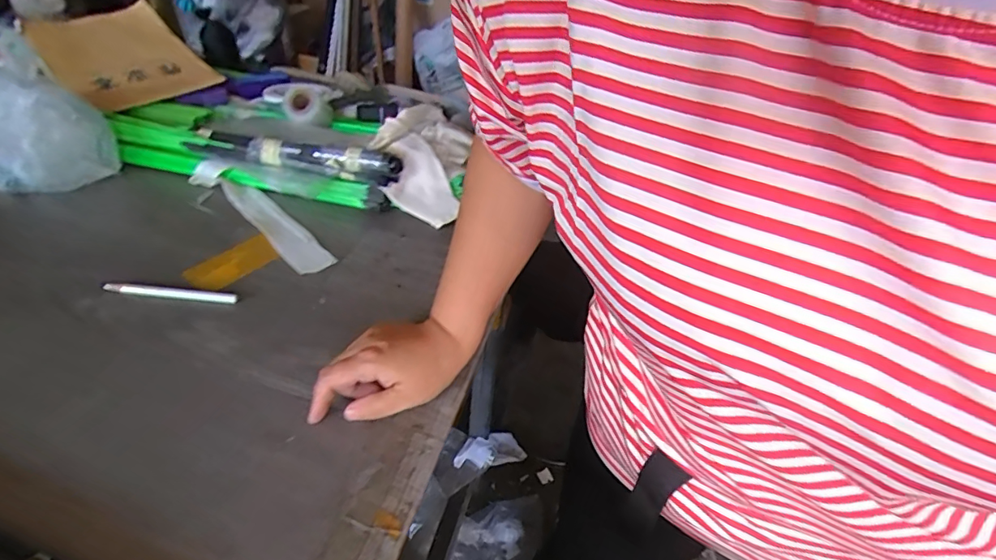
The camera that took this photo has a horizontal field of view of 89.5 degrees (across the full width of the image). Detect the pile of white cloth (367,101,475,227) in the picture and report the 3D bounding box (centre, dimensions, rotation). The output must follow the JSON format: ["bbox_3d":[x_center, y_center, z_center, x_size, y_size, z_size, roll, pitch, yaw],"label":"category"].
[{"bbox_3d":[-0.102,-0.159,0.654,0.123,0.069,0.175,9,41,3],"label":"pile of white cloth"}]

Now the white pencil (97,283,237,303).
[{"bbox_3d":[-0.319,0.013,0.490,0.126,0.012,0.010,7,41,1],"label":"white pencil"}]

